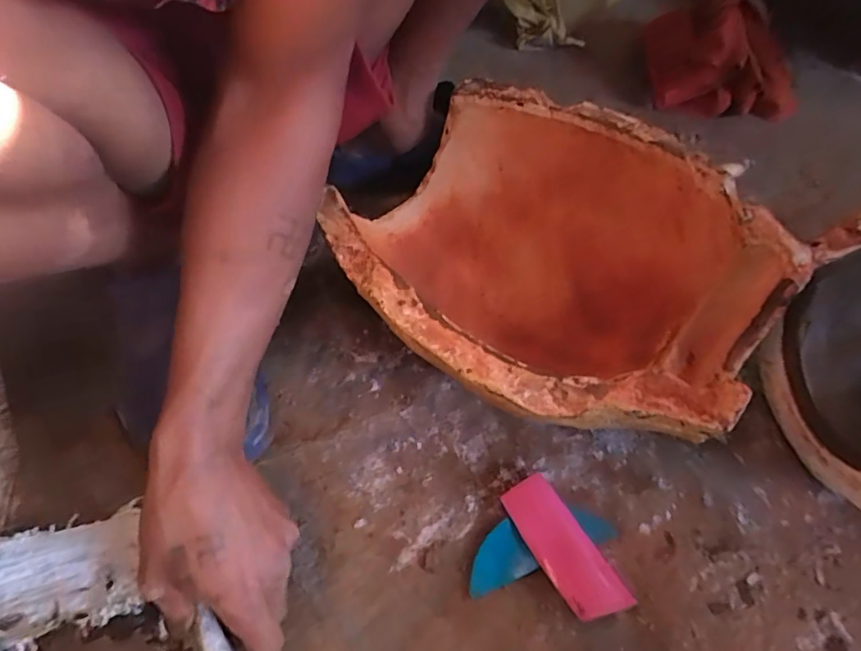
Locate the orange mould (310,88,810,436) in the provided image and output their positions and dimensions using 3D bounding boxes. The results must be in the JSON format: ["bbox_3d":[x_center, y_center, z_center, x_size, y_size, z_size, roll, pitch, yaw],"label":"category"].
[{"bbox_3d":[0.093,-0.043,0.450,0.324,0.161,0.293,36,63,19],"label":"orange mould"}]

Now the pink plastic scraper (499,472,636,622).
[{"bbox_3d":[0.100,0.169,0.393,0.044,0.009,0.109,-26,62,-18],"label":"pink plastic scraper"}]

